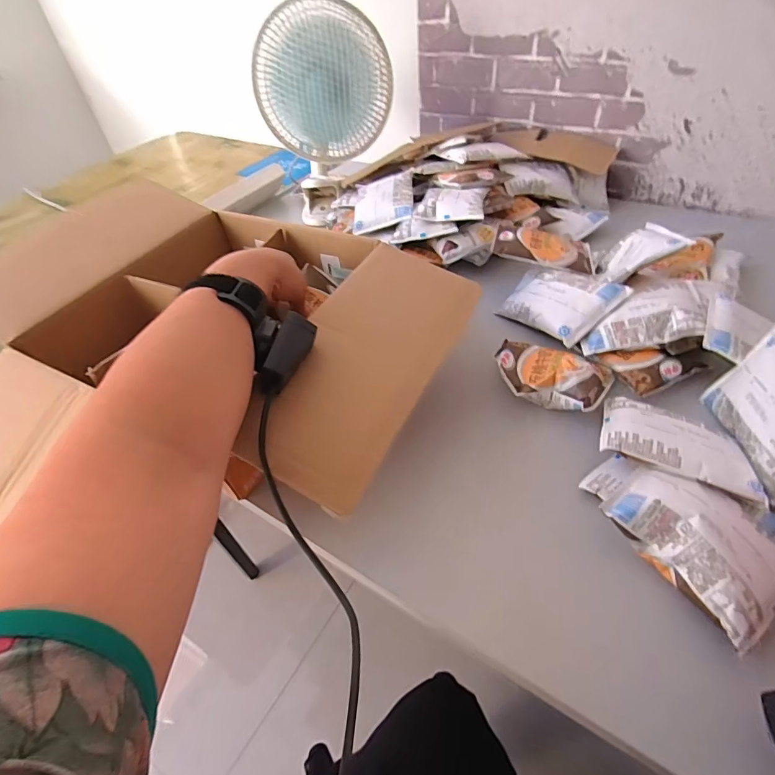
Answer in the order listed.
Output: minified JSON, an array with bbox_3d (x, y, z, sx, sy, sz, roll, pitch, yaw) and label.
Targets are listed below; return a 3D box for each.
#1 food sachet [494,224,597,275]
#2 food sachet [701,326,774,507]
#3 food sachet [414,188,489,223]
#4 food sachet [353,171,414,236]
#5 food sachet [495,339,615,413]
[{"bbox_3d":[0.213,-0.195,0.601,0.131,0.026,0.093,9,49,13],"label":"food sachet"},{"bbox_3d":[0.334,0.018,0.381,0.014,0.095,0.129,16,41,-9],"label":"food sachet"},{"bbox_3d":[0.095,-0.265,0.635,0.091,0.021,0.068,13,50,16],"label":"food sachet"},{"bbox_3d":[-0.006,-0.299,0.701,0.094,0.018,0.118,-11,59,14],"label":"food sachet"},{"bbox_3d":[0.172,-0.018,0.471,0.117,0.032,0.087,22,53,23],"label":"food sachet"}]

